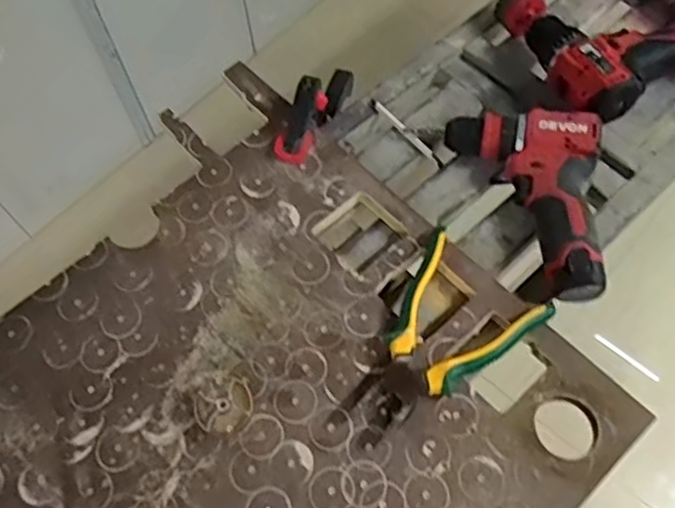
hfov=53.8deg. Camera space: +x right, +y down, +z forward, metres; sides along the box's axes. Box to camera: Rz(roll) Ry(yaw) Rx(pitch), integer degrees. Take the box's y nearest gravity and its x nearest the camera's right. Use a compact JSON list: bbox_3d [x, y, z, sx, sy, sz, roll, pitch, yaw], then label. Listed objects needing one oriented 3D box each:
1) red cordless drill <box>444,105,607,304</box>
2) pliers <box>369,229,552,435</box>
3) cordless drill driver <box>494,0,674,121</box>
[{"bbox_3d":[0.209,-0.065,0.638,0.119,0.057,0.219,-24,64,-11],"label":"red cordless drill"},{"bbox_3d":[0.088,0.076,0.565,0.118,0.029,0.168,33,68,17],"label":"pliers"},{"bbox_3d":[0.293,-0.242,0.719,0.190,0.077,0.196,-26,64,-12],"label":"cordless drill driver"}]

